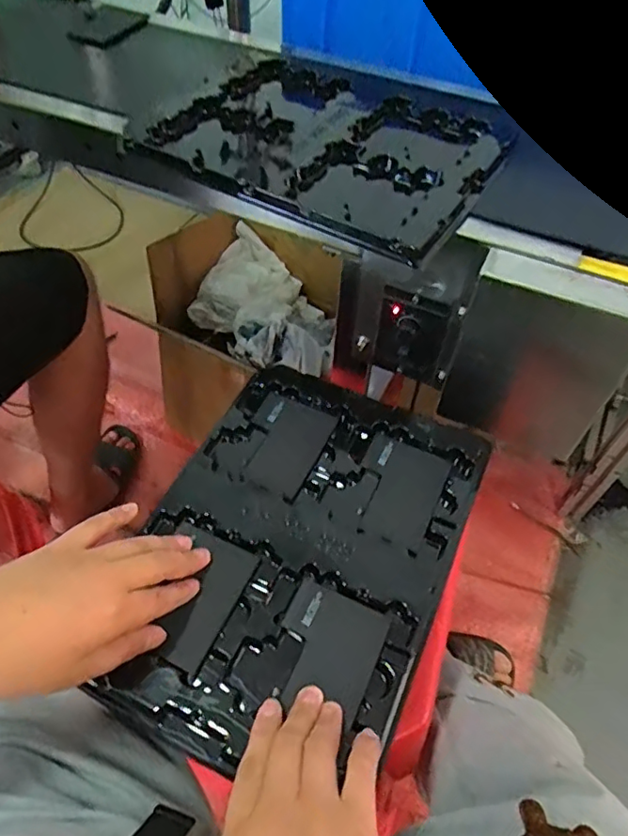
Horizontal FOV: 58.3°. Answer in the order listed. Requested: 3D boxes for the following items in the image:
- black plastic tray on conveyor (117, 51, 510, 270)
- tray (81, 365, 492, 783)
[{"bbox_3d":[0.016,-0.238,0.506,0.280,0.051,0.198,25,56,15],"label":"black plastic tray on conveyor"},{"bbox_3d":[-0.010,0.096,0.416,0.213,0.028,0.285,22,56,13],"label":"tray"}]

